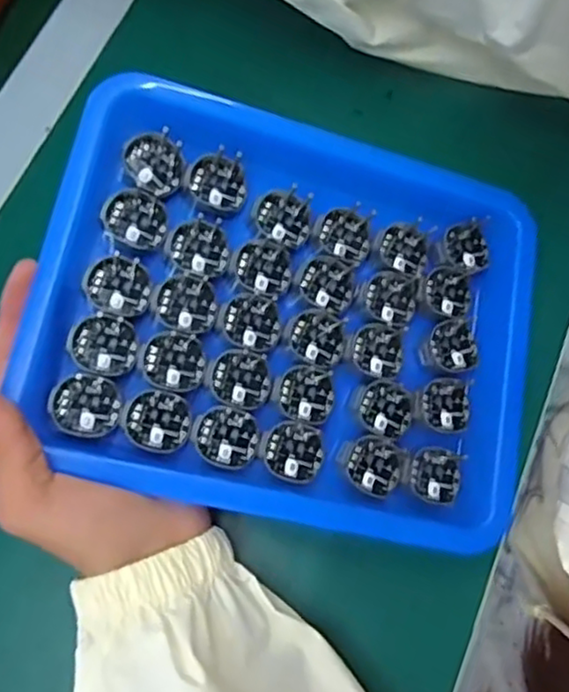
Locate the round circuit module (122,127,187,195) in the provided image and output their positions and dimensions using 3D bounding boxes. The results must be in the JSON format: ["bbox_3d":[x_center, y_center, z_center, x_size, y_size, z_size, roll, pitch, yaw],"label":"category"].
[{"bbox_3d":[-0.058,-0.083,0.309,0.027,0.004,0.028,1,84,-15],"label":"round circuit module"}]

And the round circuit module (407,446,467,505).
[{"bbox_3d":[0.069,0.059,0.311,0.024,0.006,0.025,0,71,1],"label":"round circuit module"}]

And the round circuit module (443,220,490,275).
[{"bbox_3d":[0.090,-0.048,0.339,0.023,0.008,0.024,-11,71,-3],"label":"round circuit module"}]

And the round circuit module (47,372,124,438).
[{"bbox_3d":[-0.082,0.025,0.284,0.029,0.007,0.025,15,67,-3],"label":"round circuit module"}]

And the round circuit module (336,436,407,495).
[{"bbox_3d":[0.039,0.053,0.305,0.029,0.004,0.025,26,72,-7],"label":"round circuit module"}]

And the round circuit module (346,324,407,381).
[{"bbox_3d":[0.042,0.002,0.318,0.026,0.004,0.026,4,73,-12],"label":"round circuit module"}]

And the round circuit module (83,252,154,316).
[{"bbox_3d":[-0.072,-0.026,0.295,0.028,0.004,0.025,22,76,-9],"label":"round circuit module"}]

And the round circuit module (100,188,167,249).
[{"bbox_3d":[-0.066,-0.056,0.301,0.028,0.004,0.025,22,78,-11],"label":"round circuit module"}]

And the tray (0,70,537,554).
[{"bbox_3d":[0.007,-0.013,0.305,0.220,0.020,0.171,15,76,-10],"label":"tray"}]

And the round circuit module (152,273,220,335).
[{"bbox_3d":[-0.043,-0.019,0.301,0.027,0.004,0.025,3,79,-14],"label":"round circuit module"}]

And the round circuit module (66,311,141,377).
[{"bbox_3d":[-0.076,-0.001,0.289,0.029,0.004,0.026,22,72,-9],"label":"round circuit module"}]

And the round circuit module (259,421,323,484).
[{"bbox_3d":[0.003,0.046,0.298,0.027,0.007,0.027,4,71,-12],"label":"round circuit module"}]

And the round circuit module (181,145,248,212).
[{"bbox_3d":[-0.032,-0.074,0.316,0.027,0.009,0.029,-37,86,-18],"label":"round circuit module"}]

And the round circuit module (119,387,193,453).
[{"bbox_3d":[-0.054,0.031,0.288,0.028,0.007,0.025,19,73,7],"label":"round circuit module"}]

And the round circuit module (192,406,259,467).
[{"bbox_3d":[-0.025,0.039,0.292,0.028,0.004,0.025,6,71,-10],"label":"round circuit module"}]

